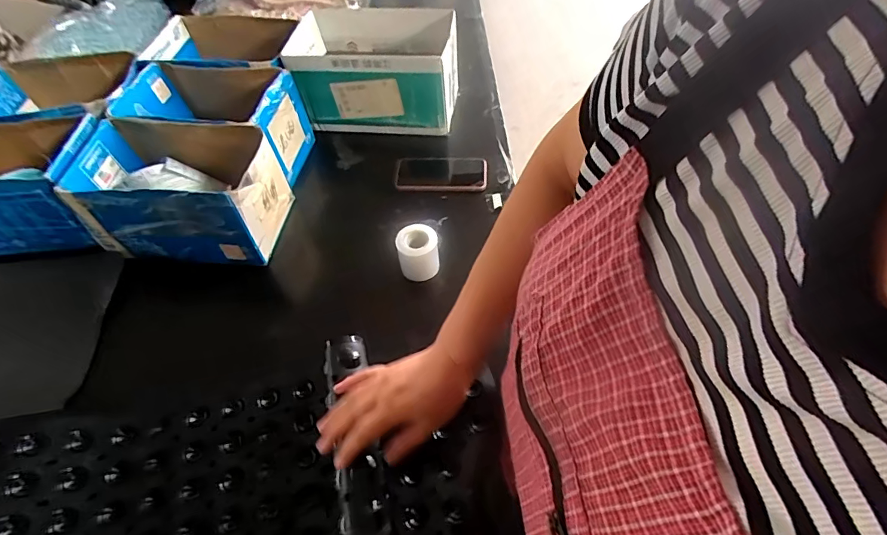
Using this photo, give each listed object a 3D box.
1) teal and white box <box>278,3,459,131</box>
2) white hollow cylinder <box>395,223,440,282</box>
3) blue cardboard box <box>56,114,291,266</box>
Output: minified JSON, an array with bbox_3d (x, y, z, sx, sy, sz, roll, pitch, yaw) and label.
[{"bbox_3d":[-0.138,-0.396,0.916,0.322,0.163,0.207,4,55,6],"label":"teal and white box"},{"bbox_3d":[-0.039,-0.024,0.693,0.061,0.064,0.057,-11,55,-4],"label":"white hollow cylinder"},{"bbox_3d":[-0.416,-0.128,0.742,0.289,0.139,0.180,2,55,5],"label":"blue cardboard box"}]

